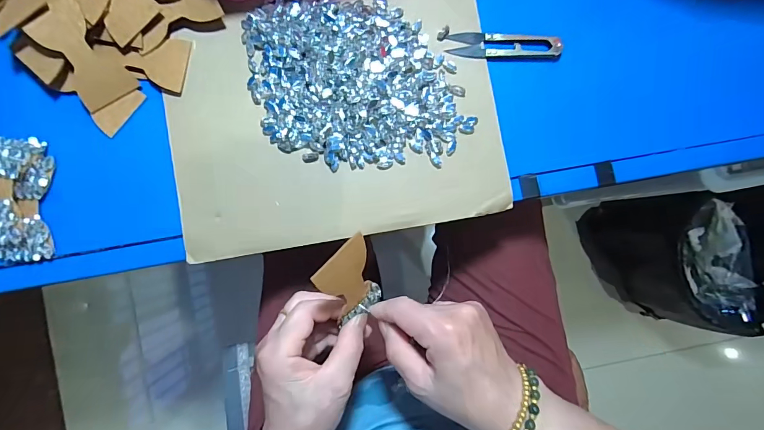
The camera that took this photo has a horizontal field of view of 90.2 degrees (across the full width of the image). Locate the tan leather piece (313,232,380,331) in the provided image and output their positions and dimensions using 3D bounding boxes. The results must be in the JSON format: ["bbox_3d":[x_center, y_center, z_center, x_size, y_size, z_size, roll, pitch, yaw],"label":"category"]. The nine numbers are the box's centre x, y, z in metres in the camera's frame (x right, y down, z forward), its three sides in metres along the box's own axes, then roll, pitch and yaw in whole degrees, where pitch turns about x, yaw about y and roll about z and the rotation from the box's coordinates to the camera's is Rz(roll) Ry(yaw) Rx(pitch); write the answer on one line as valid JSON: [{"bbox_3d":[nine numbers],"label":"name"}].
[{"bbox_3d":[-0.023,0.050,0.275,0.006,0.068,0.045,26,55,34],"label":"tan leather piece"}]

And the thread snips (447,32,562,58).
[{"bbox_3d":[0.110,-0.153,0.341,0.100,0.007,0.024,-1,88,-1],"label":"thread snips"}]

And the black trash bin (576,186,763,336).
[{"bbox_3d":[0.650,0.092,0.833,0.306,0.283,0.266,-3,88,-2],"label":"black trash bin"}]

